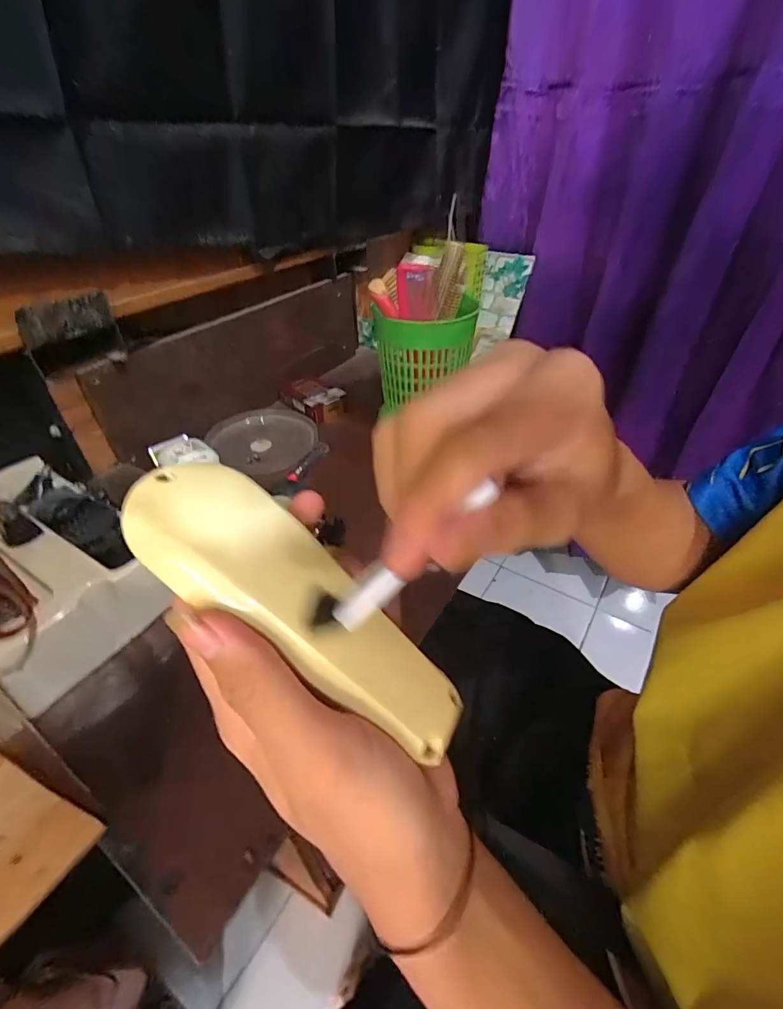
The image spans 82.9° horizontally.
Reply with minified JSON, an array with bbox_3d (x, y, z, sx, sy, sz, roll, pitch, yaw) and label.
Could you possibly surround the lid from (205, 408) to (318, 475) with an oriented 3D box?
[{"bbox_3d":[-0.156,-0.084,0.553,0.125,0.023,0.124,0,40,0],"label":"lid"}]

